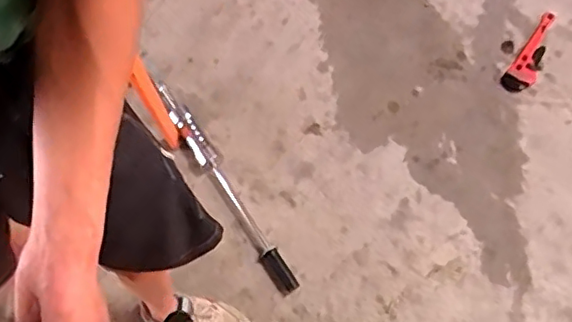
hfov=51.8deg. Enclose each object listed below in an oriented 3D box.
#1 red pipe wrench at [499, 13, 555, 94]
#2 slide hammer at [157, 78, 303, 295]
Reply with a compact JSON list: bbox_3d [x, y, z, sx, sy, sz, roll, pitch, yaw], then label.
[{"bbox_3d":[0.652,-0.281,1.542,0.072,0.030,0.248,34,73,15],"label":"red pipe wrench"},{"bbox_3d":[-0.171,0.047,1.480,0.069,0.059,0.655,-30,69,-9],"label":"slide hammer"}]

